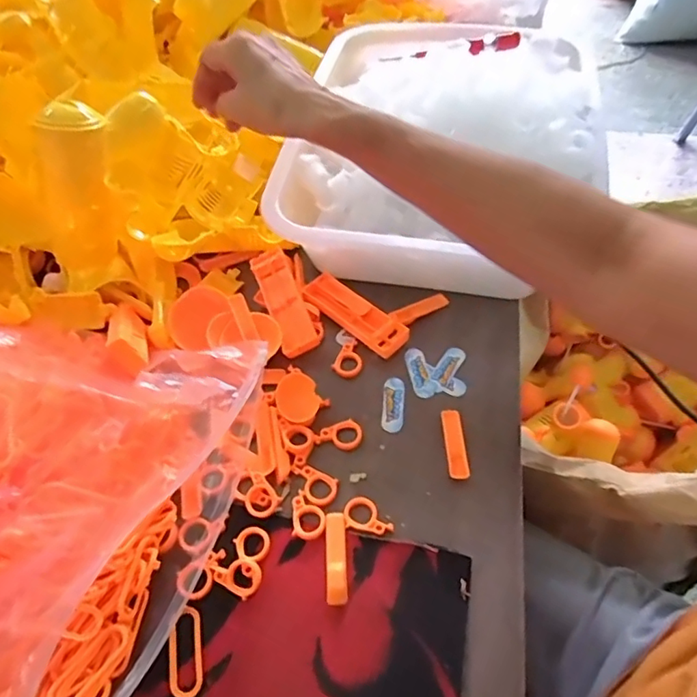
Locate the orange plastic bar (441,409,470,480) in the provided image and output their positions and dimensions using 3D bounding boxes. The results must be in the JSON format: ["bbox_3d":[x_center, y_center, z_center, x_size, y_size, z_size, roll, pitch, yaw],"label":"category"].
[{"bbox_3d":[0.083,0.073,0.424,0.014,0.006,0.061,-2,54,2],"label":"orange plastic bar"}]

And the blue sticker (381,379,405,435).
[{"bbox_3d":[0.038,0.046,0.456,0.018,0.004,0.050,4,55,6],"label":"blue sticker"}]

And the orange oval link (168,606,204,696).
[{"bbox_3d":[-0.106,0.199,0.354,0.022,0.004,0.053,-11,55,-4],"label":"orange oval link"}]

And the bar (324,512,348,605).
[{"bbox_3d":[-0.009,0.146,0.382,0.015,0.007,0.061,-4,54,1],"label":"bar"}]

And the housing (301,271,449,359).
[{"bbox_3d":[0.024,-0.048,0.515,0.110,0.017,0.088,35,64,25],"label":"housing"}]

